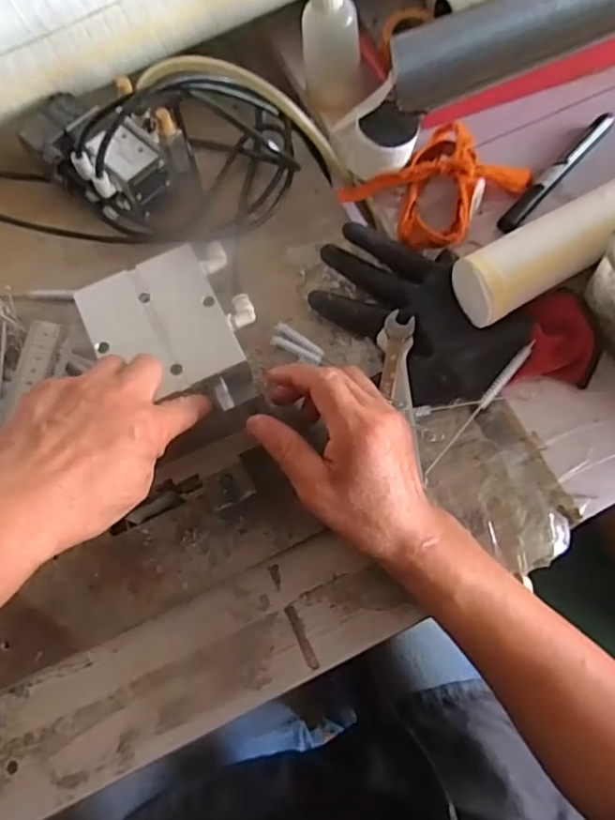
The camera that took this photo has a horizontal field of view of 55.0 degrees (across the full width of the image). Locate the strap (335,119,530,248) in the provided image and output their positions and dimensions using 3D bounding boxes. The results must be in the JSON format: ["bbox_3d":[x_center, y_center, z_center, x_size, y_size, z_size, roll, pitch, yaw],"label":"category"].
[{"bbox_3d":[0.104,-0.184,0.476,0.106,0.027,0.118,43,78,14],"label":"strap"}]

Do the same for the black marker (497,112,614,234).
[{"bbox_3d":[0.200,-0.192,0.479,0.017,0.014,0.139,40,77,14],"label":"black marker"}]

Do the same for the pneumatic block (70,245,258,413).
[{"bbox_3d":[-0.095,-0.053,0.447,0.114,0.040,0.129,-25,72,-6],"label":"pneumatic block"}]

